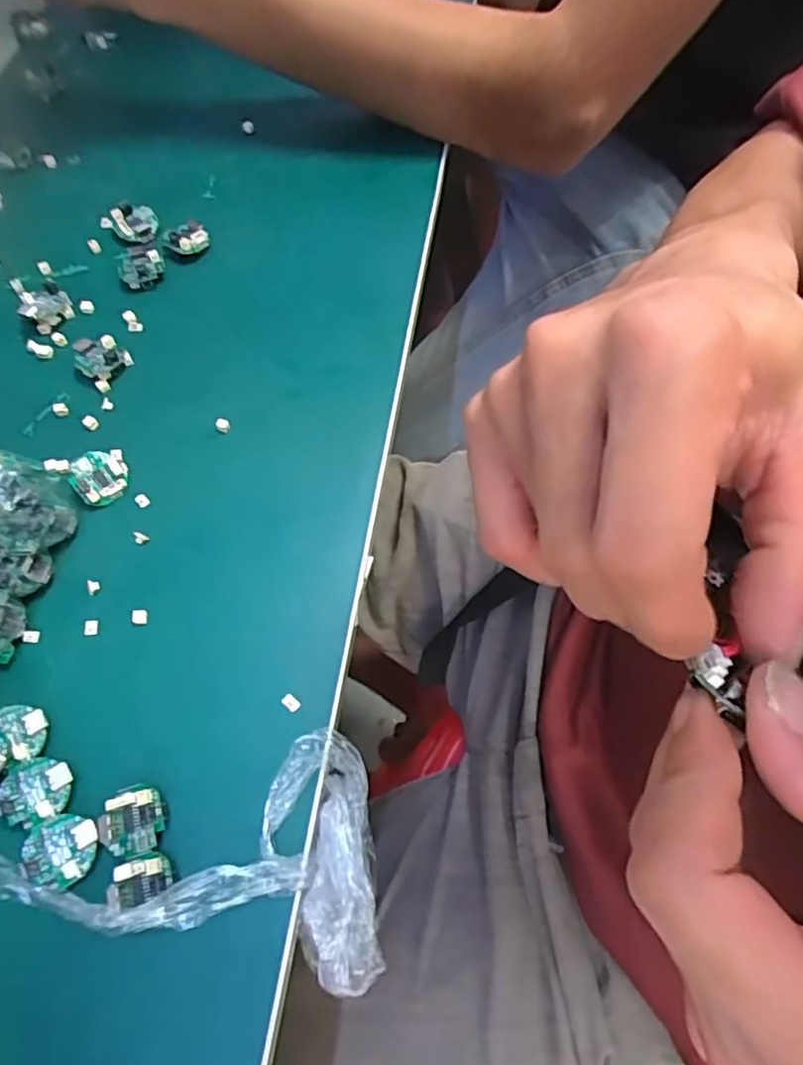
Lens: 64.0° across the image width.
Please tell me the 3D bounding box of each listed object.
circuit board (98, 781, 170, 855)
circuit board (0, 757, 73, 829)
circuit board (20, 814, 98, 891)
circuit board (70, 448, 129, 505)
[{"bbox_3d":[-0.099,0.106,0.237,0.022,0.009,0.023,-13,67,-9],"label":"circuit board"},{"bbox_3d":[-0.136,0.095,0.238,0.024,0.004,0.023,7,65,0],"label":"circuit board"},{"bbox_3d":[-0.124,0.115,0.231,0.024,0.004,0.024,14,66,3],"label":"circuit board"},{"bbox_3d":[-0.138,-0.026,0.293,0.022,0.004,0.025,-12,83,-25],"label":"circuit board"}]

